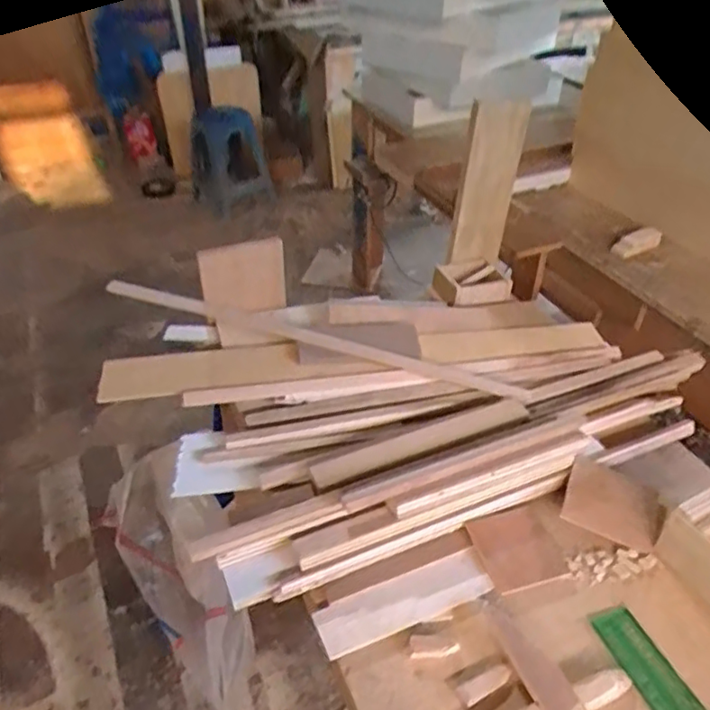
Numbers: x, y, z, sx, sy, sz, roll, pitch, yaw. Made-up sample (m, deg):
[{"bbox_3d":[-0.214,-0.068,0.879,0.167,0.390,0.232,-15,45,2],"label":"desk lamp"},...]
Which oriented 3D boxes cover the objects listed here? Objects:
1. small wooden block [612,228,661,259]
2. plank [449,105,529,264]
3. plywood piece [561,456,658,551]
[{"bbox_3d":[0.544,-0.215,1.169,0.112,0.028,0.040,-22,42,-24],"label":"small wooden block"},{"bbox_3d":[0.212,-0.270,0.973,0.100,0.257,0.020,-7,36,-19],"label":"plank"},{"bbox_3d":[0.298,0.171,0.704,0.101,0.005,0.093,23,48,11],"label":"plywood piece"}]

